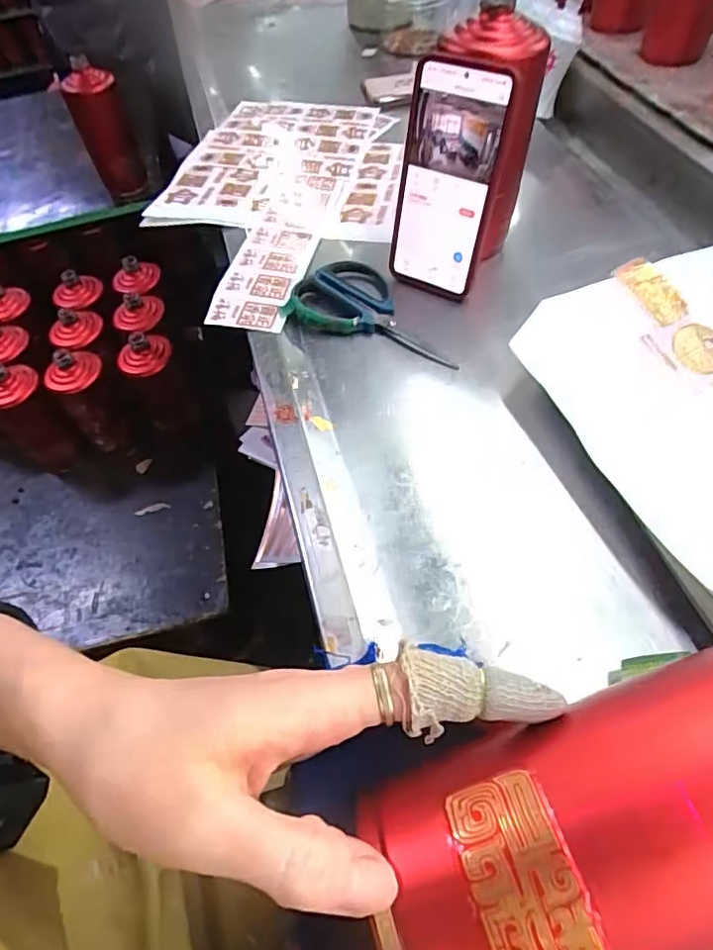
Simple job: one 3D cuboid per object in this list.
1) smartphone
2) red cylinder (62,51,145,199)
[{"bbox_3d":[0.071,-0.234,0.460,0.083,0.166,0.015,29,44,21],"label":"smartphone"},{"bbox_3d":[-0.398,-0.543,0.904,0.072,0.179,0.071,-30,57,-15],"label":"red cylinder"}]

